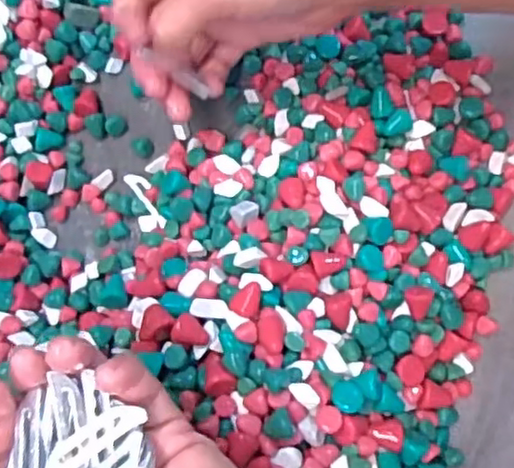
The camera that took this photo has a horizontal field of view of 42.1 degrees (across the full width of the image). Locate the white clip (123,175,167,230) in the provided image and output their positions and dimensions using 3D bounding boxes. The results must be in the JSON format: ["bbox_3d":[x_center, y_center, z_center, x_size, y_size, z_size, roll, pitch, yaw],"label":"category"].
[{"bbox_3d":[-0.062,-0.018,0.364,0.014,0.004,0.039,-23,64,-5],"label":"white clip"}]

